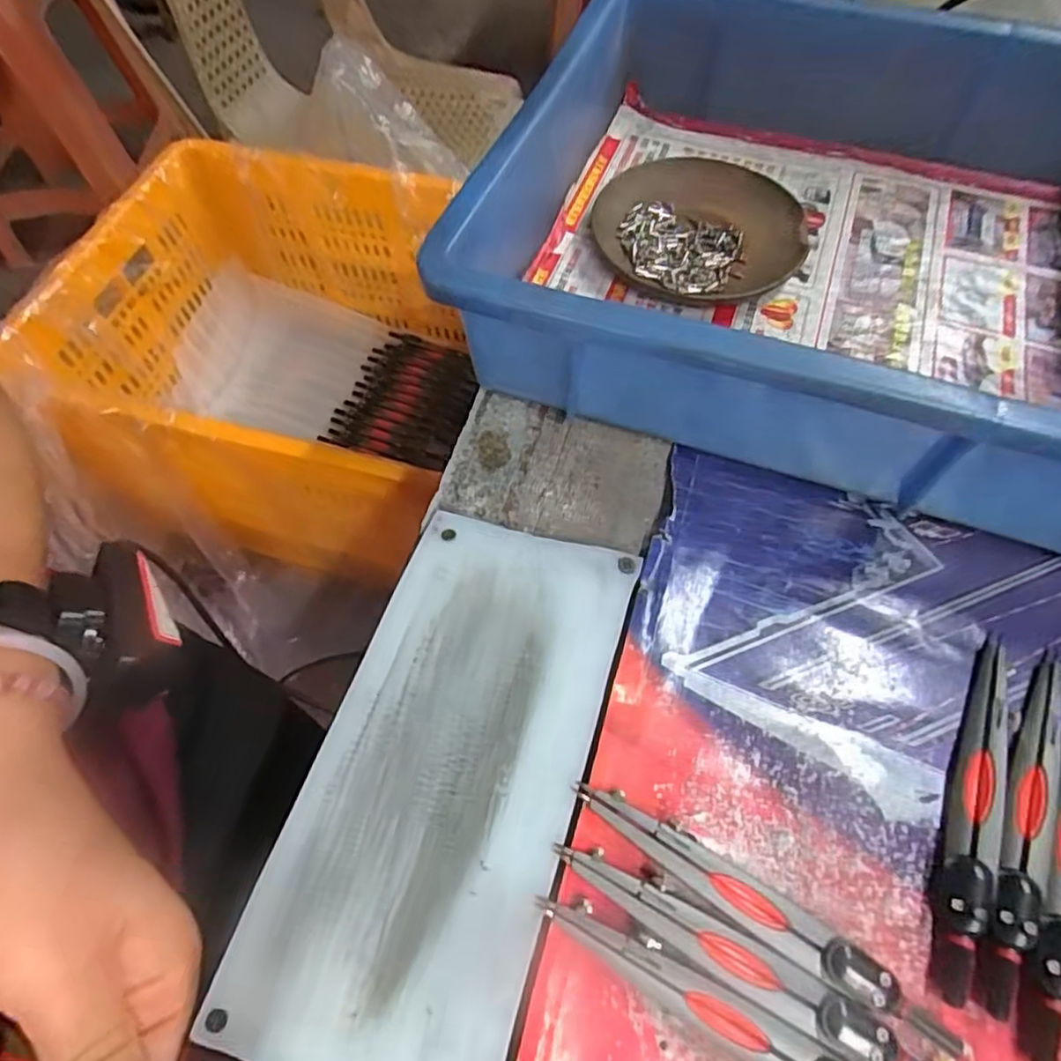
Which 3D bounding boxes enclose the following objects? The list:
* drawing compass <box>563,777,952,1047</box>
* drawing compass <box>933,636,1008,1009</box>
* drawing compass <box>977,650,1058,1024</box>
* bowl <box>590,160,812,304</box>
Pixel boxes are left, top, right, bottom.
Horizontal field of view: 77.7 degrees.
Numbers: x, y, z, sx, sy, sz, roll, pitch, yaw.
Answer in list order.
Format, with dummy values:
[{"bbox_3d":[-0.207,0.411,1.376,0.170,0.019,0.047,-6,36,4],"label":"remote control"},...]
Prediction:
[{"bbox_3d":[0.073,0.123,0.214,0.131,0.005,0.017,31,66,16],"label":"drawing compass"},{"bbox_3d":[0.158,0.094,0.232,0.015,0.012,0.127,24,64,12],"label":"drawing compass"},{"bbox_3d":[0.173,0.097,0.227,0.014,0.012,0.128,26,65,13],"label":"drawing compass"},{"bbox_3d":[0.095,-0.169,0.372,0.114,0.015,0.114,0,62,0],"label":"bowl"}]

